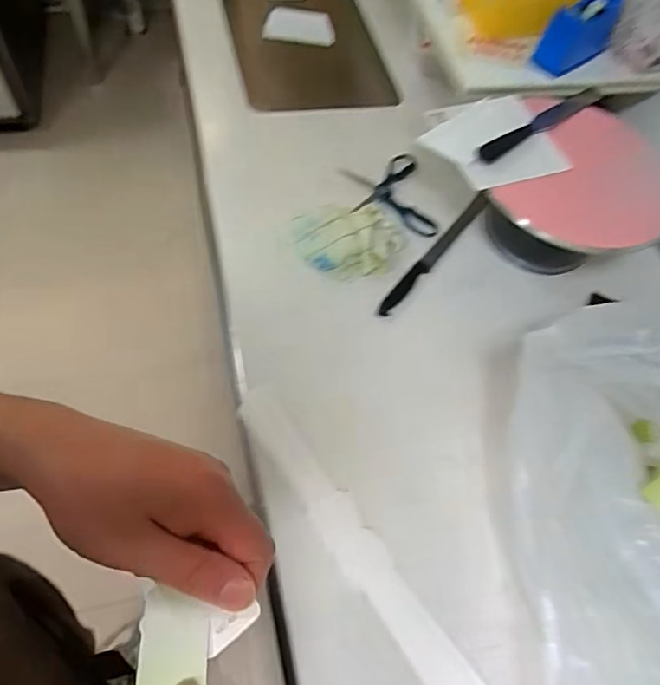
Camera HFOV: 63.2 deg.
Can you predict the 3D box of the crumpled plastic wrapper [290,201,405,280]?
[{"bbox_3d":[0.032,-0.155,0.824,0.166,0.053,0.131,-22,66,-17],"label":"crumpled plastic wrapper"}]

